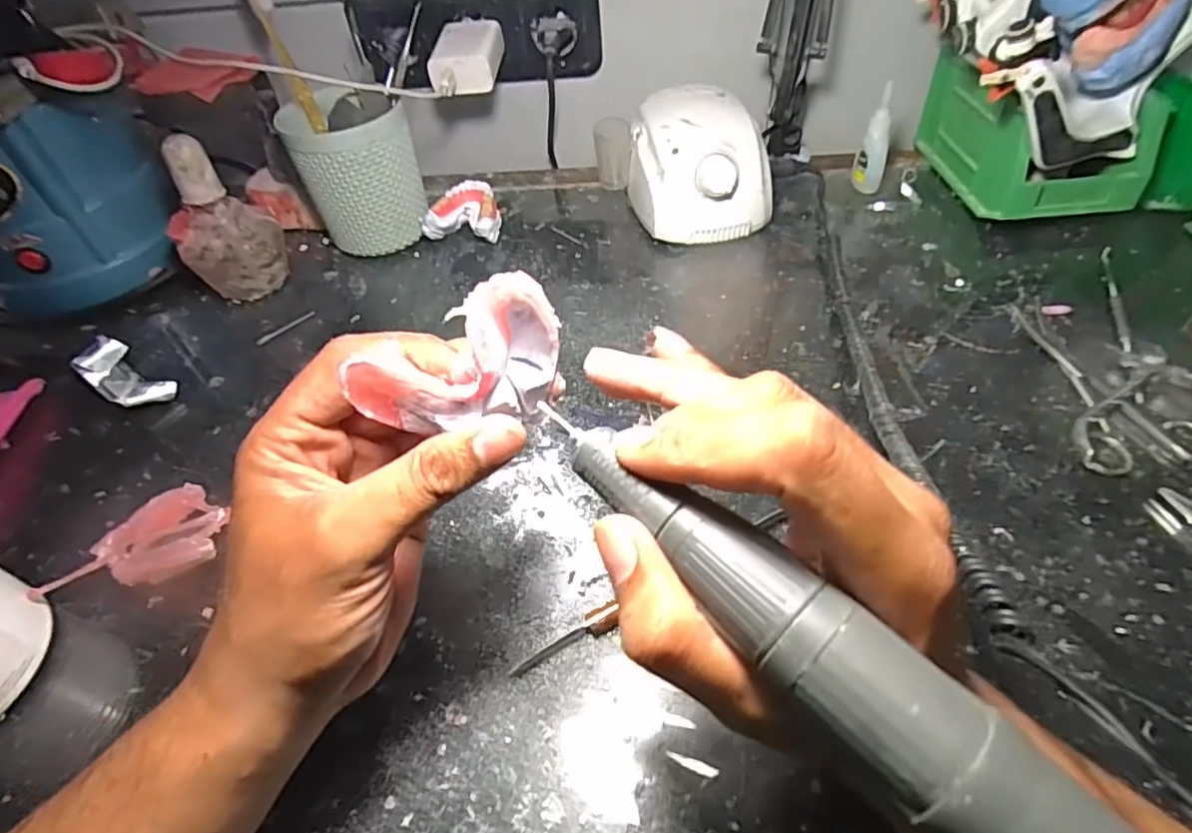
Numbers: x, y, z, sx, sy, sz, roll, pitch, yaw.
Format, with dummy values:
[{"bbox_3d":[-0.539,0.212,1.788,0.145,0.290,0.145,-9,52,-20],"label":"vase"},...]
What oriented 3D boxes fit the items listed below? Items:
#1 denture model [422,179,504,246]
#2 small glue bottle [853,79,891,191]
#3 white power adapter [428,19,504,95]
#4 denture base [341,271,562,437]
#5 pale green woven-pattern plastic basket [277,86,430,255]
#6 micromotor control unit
[{"bbox_3d":[-0.113,-0.176,0.537,0.062,0.035,0.050,3,49,9],"label":"denture model"},{"bbox_3d":[0.236,-0.230,0.518,0.014,0.082,0.025,-23,50,-14],"label":"small glue bottle"},{"bbox_3d":[-0.109,-0.309,0.526,0.052,0.033,0.077,-1,48,5],"label":"white power adapter"},{"bbox_3d":[-0.043,-0.016,0.189,0.064,0.045,0.017,-17,49,-9],"label":"denture base"},{"bbox_3d":[-0.194,-0.199,0.514,0.092,0.113,0.083,-19,49,-11],"label":"pale green woven-pattern plastic basket"},{"bbox_3d":[0.082,-0.208,0.516,0.101,0.082,0.132,-15,48,-7],"label":"micromotor control unit"}]

